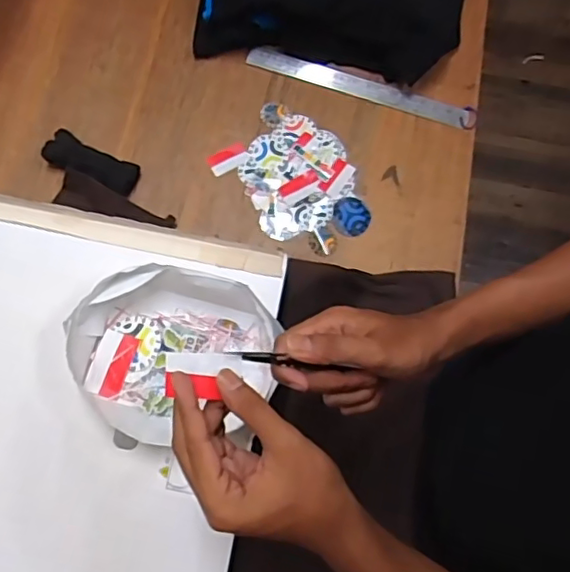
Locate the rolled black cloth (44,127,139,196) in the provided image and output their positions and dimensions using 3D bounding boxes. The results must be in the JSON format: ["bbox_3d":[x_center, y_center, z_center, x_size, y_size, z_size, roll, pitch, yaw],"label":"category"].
[{"bbox_3d":[-0.259,-0.166,0.793,0.123,0.032,0.047,24,77,5],"label":"rolled black cloth"}]

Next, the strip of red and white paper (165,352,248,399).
[{"bbox_3d":[-0.053,0.060,0.399,0.054,0.004,0.029,5,83,-14],"label":"strip of red and white paper"}]

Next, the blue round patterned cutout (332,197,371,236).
[{"bbox_3d":[0.090,-0.095,0.797,0.051,0.004,0.054,0,76,-1],"label":"blue round patterned cutout"}]

